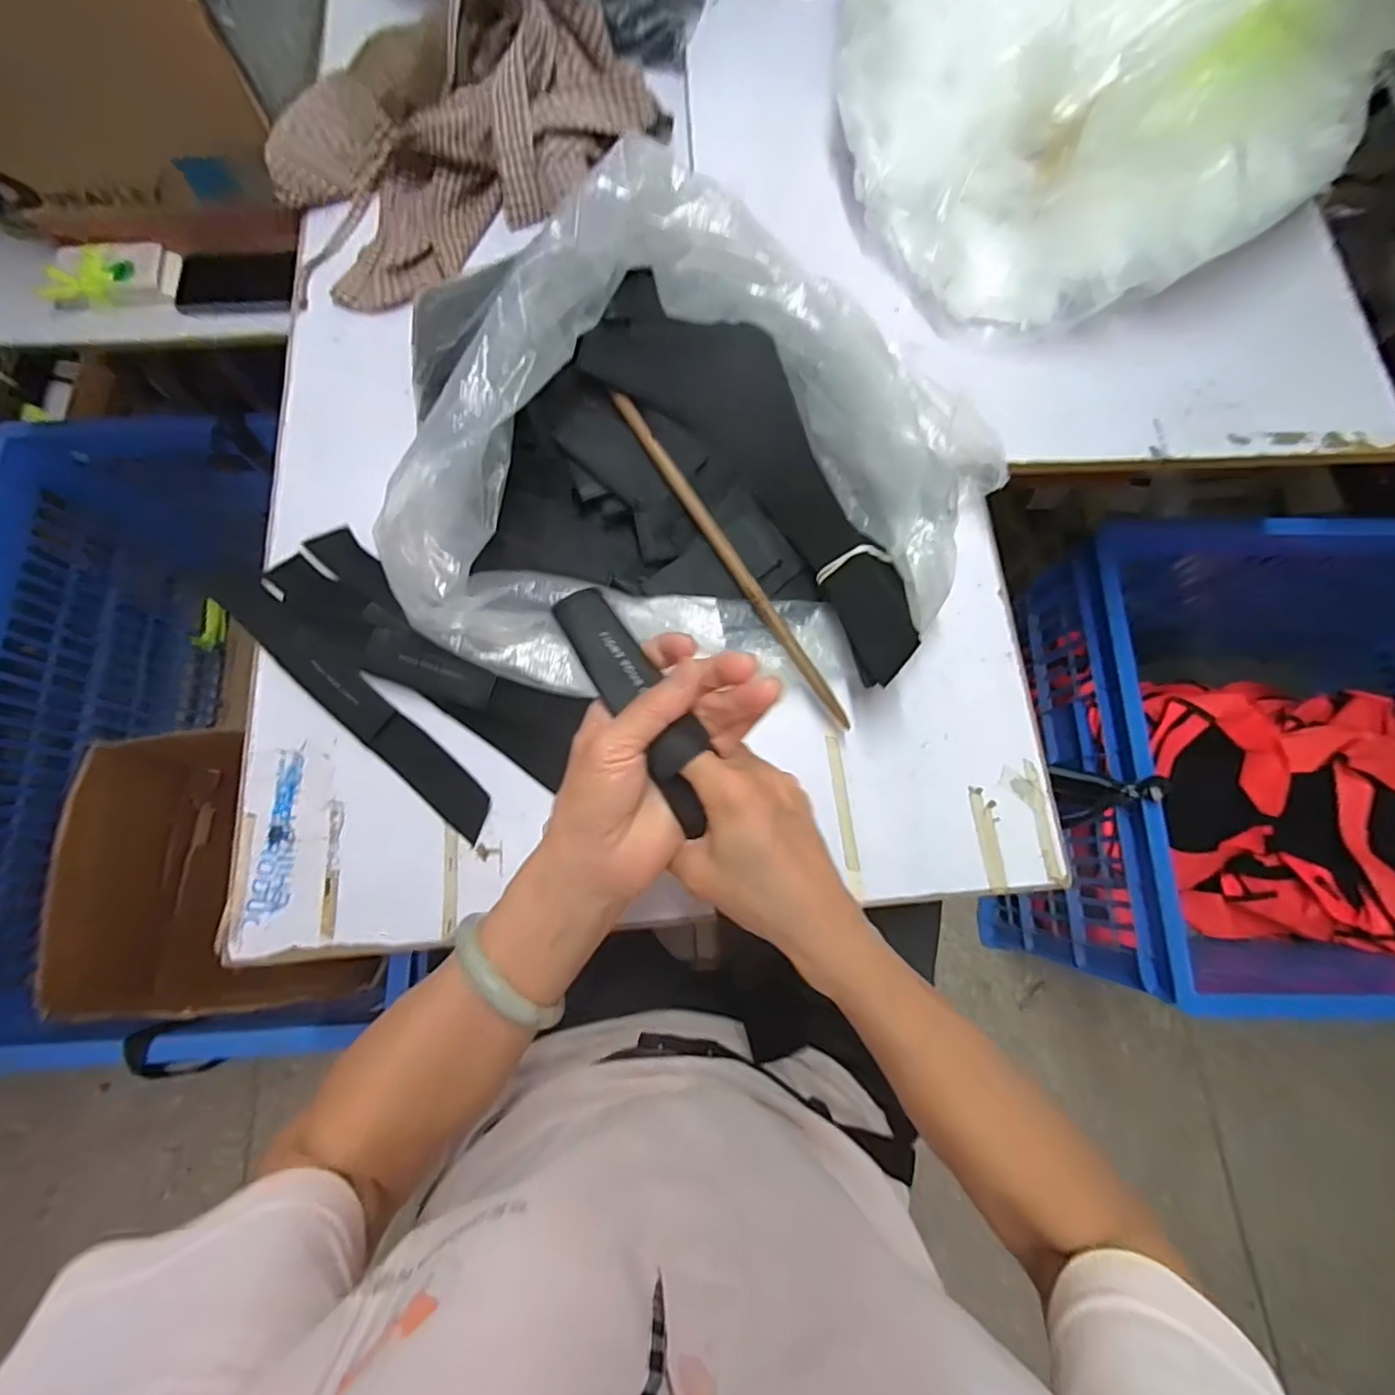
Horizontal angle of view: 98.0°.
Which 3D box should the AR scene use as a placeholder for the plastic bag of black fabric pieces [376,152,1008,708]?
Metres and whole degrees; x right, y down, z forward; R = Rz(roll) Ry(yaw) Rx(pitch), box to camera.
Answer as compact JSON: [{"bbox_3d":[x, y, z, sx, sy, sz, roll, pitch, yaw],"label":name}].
[{"bbox_3d":[0.012,-0.139,0.426,0.386,0.183,0.301,19,75,5],"label":"plastic bag of black fabric pieces"}]

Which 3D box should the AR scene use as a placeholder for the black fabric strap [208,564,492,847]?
[{"bbox_3d":[-0.278,-0.007,0.471,0.307,0.012,0.037,39,77,9],"label":"black fabric strap"}]

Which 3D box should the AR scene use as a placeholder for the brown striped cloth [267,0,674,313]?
[{"bbox_3d":[-0.239,-0.552,0.567,0.368,0.113,0.201,-40,79,-11],"label":"brown striped cloth"}]

